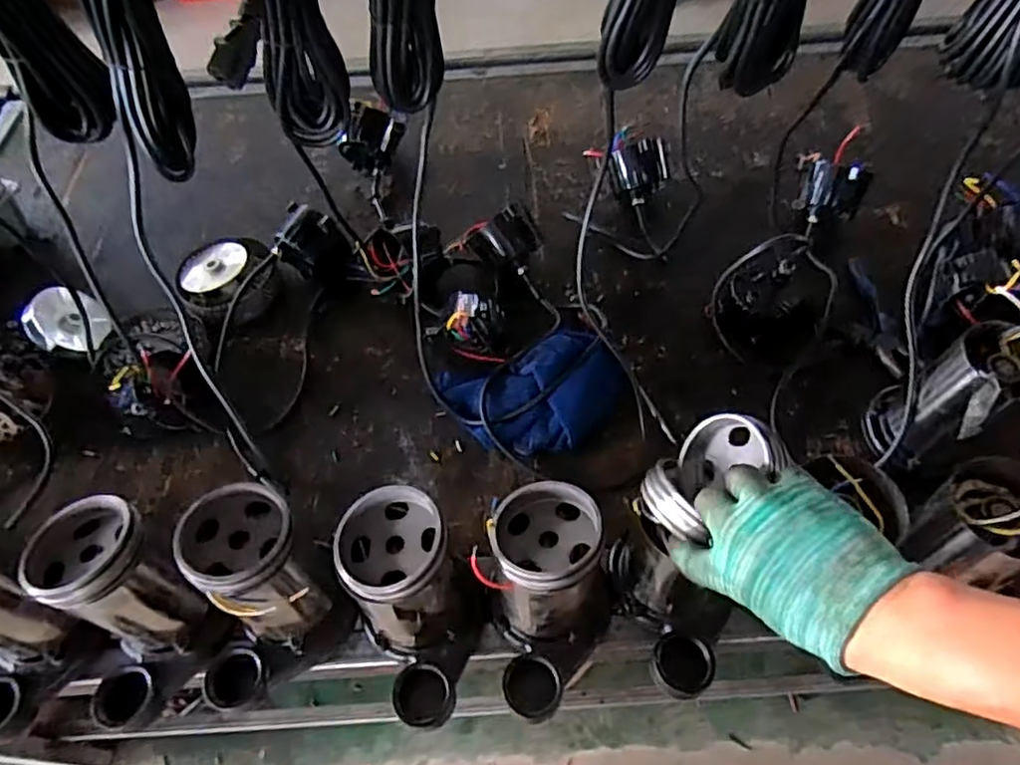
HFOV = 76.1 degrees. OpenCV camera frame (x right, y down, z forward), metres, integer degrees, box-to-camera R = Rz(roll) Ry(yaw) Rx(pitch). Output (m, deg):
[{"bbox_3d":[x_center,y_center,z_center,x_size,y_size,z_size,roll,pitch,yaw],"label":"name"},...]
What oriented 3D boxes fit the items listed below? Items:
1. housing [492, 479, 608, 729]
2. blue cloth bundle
[{"bbox_3d":[0.027,0.197,0.566,0.117,0.175,0.167,4,57,6],"label":"housing"},{"bbox_3d":[0.032,0.015,0.774,0.220,0.058,0.132,-12,57,-5],"label":"blue cloth bundle"}]

